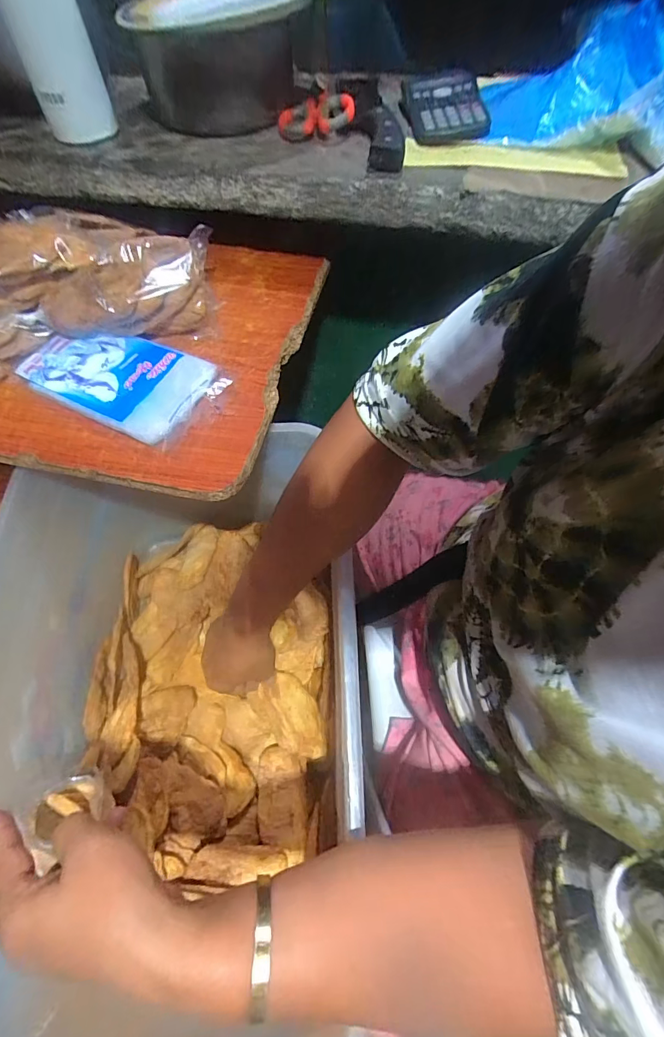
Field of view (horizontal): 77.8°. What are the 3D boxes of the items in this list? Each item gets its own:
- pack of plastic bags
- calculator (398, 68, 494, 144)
[{"bbox_3d":[-0.204,-0.137,0.403,0.197,0.024,0.099,25,66,15],"label":"pack of plastic bags"},{"bbox_3d":[0.122,-0.443,0.442,0.077,0.019,0.143,-3,62,1],"label":"calculator"}]

